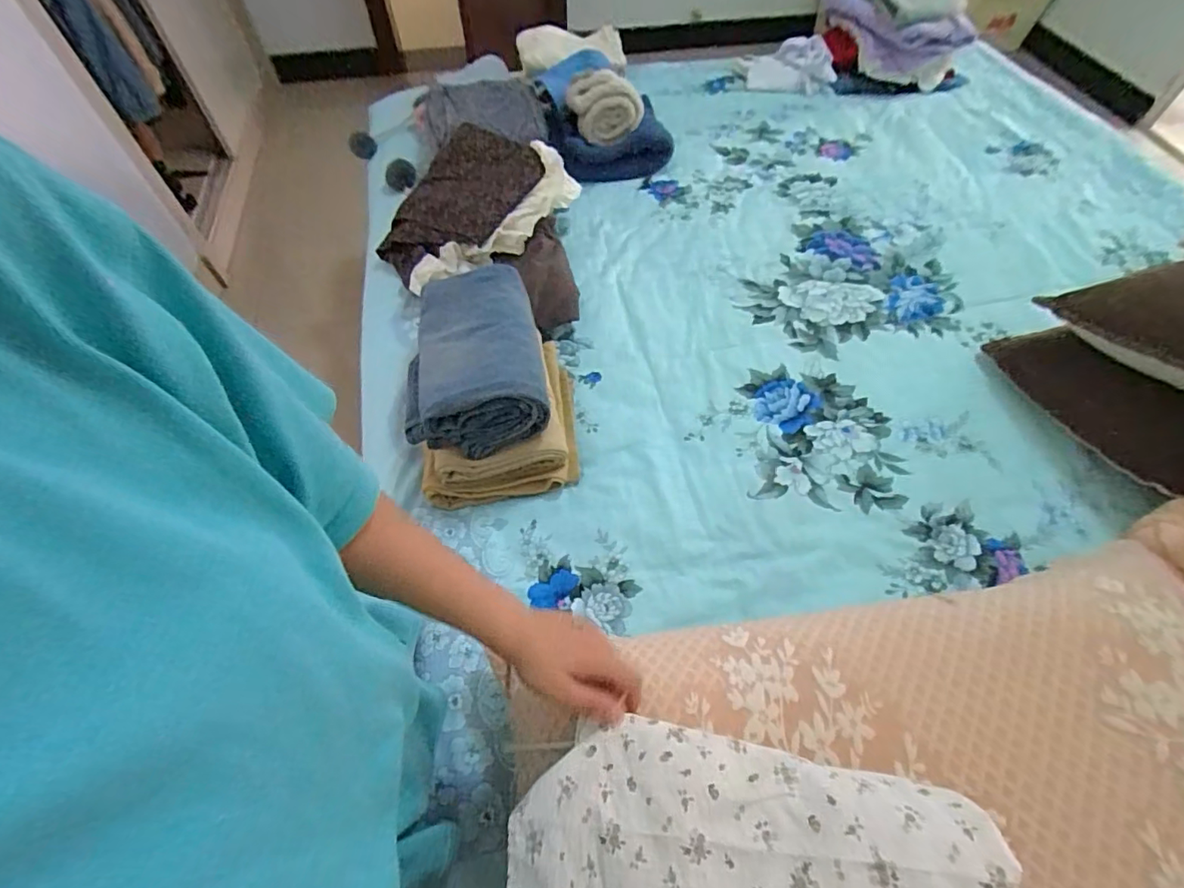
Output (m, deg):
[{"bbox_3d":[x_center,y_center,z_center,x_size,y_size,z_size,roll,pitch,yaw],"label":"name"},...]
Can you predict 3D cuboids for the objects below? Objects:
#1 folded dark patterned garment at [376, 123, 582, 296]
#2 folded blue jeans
[{"bbox_3d":[-0.243,-0.462,1.051,0.314,0.106,0.393,31,65,18],"label":"folded dark patterned garment"},{"bbox_3d":[-0.183,-0.137,0.798,0.204,0.109,0.294,-8,57,-5],"label":"folded blue jeans"}]

